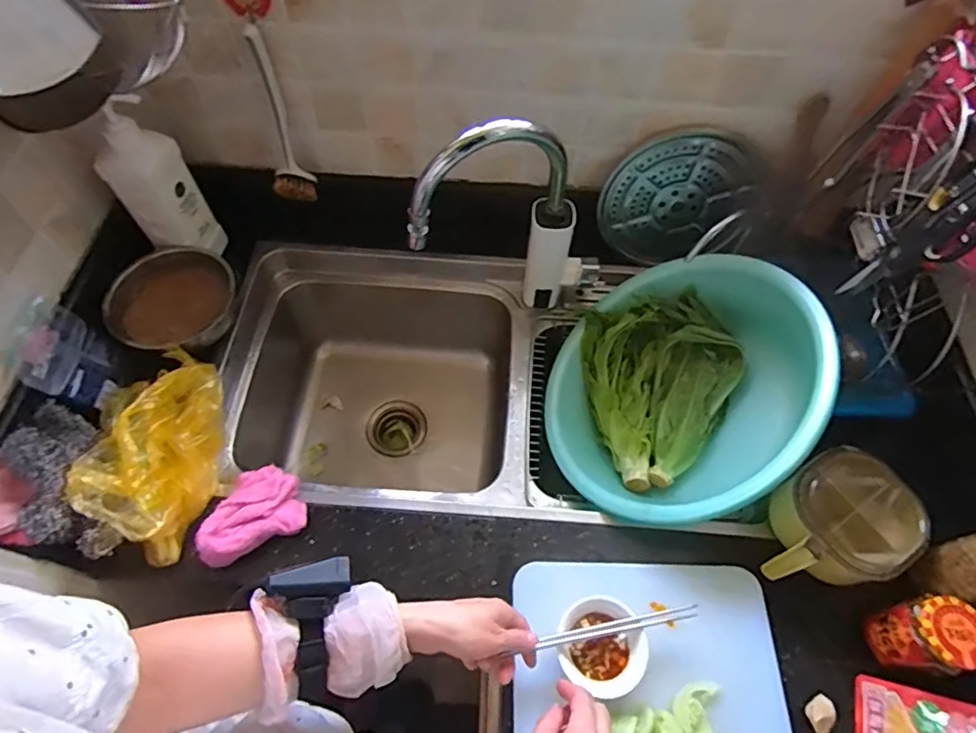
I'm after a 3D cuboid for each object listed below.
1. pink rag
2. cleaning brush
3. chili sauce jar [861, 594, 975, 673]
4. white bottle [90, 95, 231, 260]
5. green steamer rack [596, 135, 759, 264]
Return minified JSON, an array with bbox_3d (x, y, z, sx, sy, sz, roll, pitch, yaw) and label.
[{"bbox_3d":[-0.291,0.175,0.682,0.120,0.027,0.091,-22,63,-13],"label":"pink rag"},{"bbox_3d":[-0.287,-0.328,0.751,0.056,0.233,0.073,-18,62,-11],"label":"cleaning brush"},{"bbox_3d":[0.469,0.288,0.604,0.063,0.102,0.068,1,60,-1],"label":"chili sauce jar"},{"bbox_3d":[-0.451,-0.246,0.765,0.091,0.257,0.050,-9,61,-6],"label":"white bottle"},{"bbox_3d":[0.265,-0.248,0.841,0.188,0.215,0.022,21,48,-24],"label":"green steamer rack"}]

